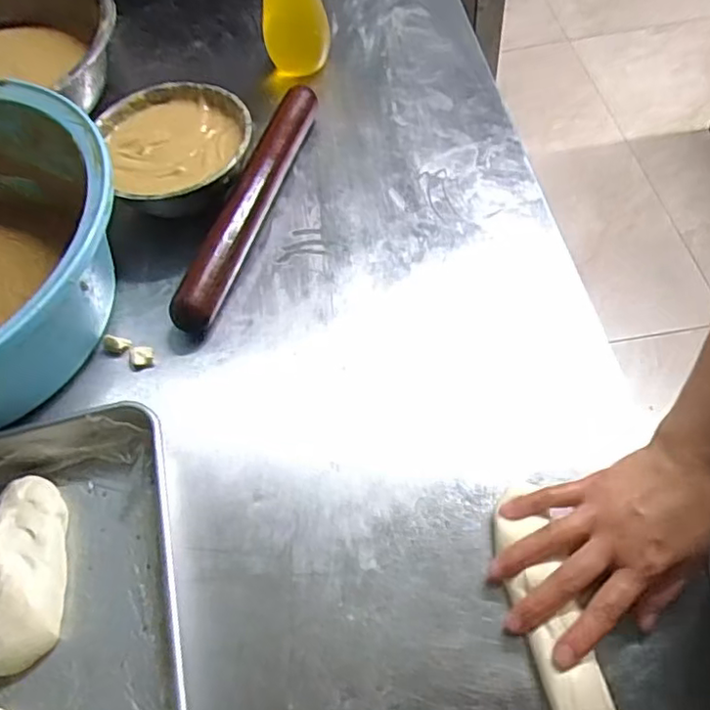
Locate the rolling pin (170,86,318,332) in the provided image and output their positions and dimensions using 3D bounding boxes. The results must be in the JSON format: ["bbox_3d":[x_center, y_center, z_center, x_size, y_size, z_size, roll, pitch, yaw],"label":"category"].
[{"bbox_3d":[-0.107,-0.161,0.644,0.040,0.044,0.319,12,61,13],"label":"rolling pin"}]

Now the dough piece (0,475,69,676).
[{"bbox_3d":[-0.248,0.155,0.464,0.064,0.027,0.138,-10,58,0],"label":"dough piece"}]

